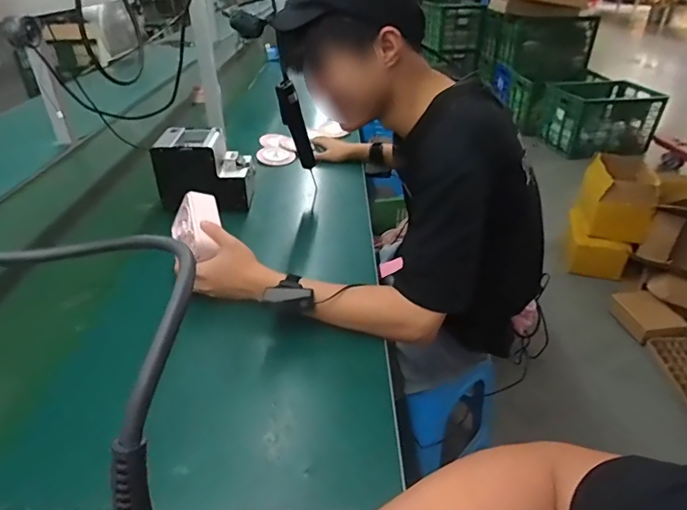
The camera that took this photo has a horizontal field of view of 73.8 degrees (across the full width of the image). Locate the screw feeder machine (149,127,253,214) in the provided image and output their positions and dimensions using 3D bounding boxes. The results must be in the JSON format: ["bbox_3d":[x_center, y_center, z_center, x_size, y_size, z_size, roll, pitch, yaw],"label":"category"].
[{"bbox_3d":[-0.294,-0.184,0.981,0.187,0.141,0.126,-6,33,-8],"label":"screw feeder machine"}]

